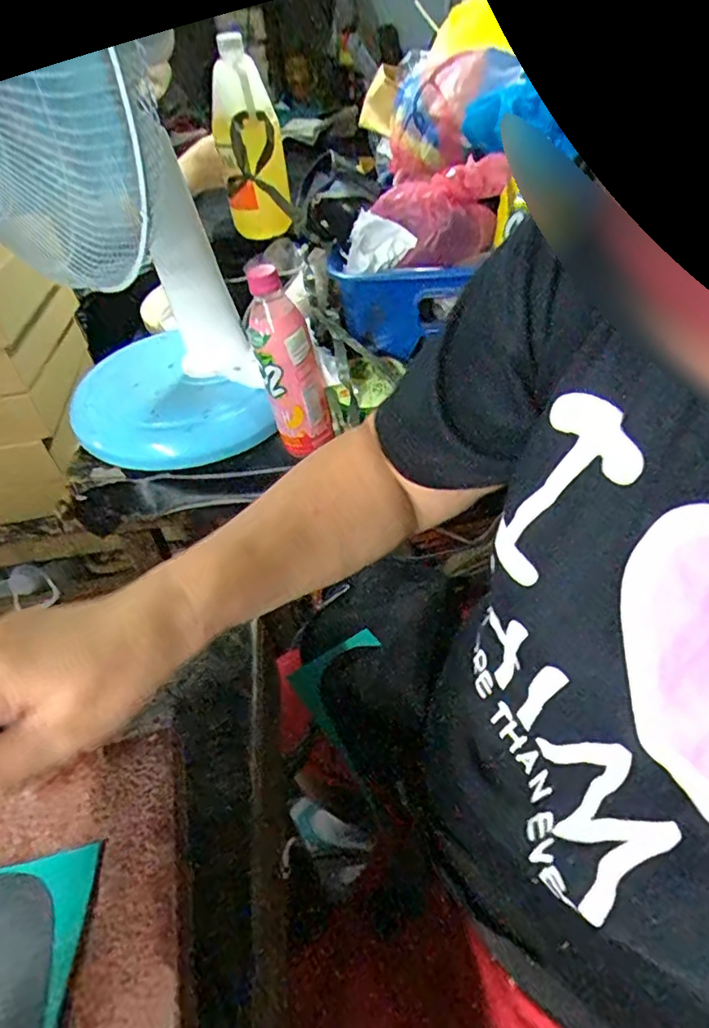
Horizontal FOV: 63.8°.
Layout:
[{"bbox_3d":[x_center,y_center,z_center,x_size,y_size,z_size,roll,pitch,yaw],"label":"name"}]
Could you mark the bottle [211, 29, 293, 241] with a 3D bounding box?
[{"bbox_3d":[-0.138,-0.490,0.760,0.082,0.219,0.067,-7,44,0],"label":"bottle"}]

